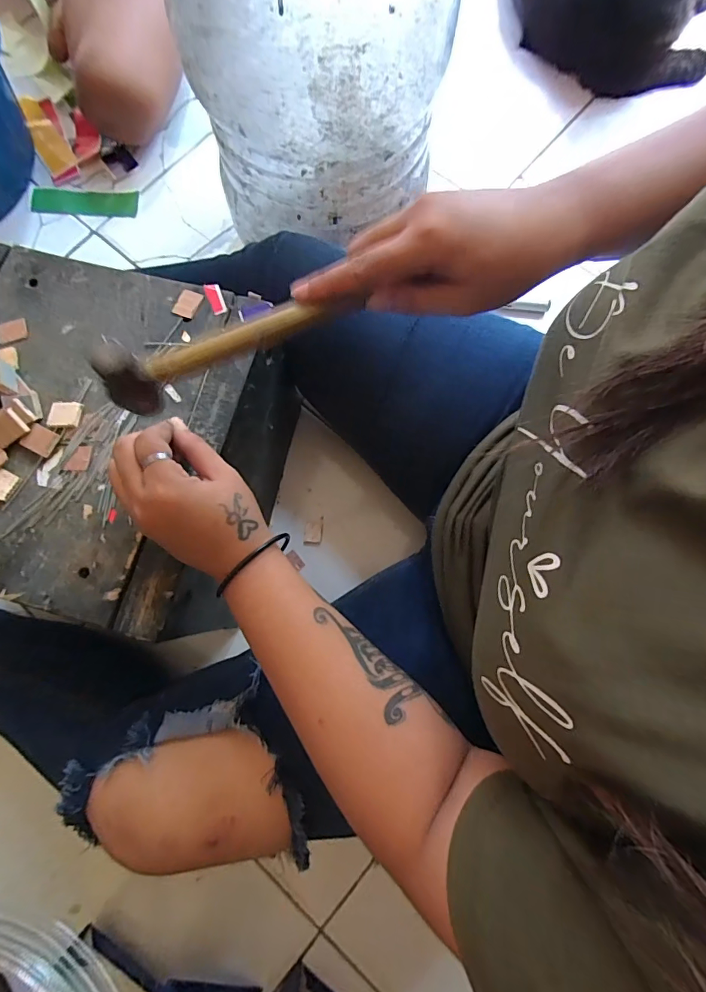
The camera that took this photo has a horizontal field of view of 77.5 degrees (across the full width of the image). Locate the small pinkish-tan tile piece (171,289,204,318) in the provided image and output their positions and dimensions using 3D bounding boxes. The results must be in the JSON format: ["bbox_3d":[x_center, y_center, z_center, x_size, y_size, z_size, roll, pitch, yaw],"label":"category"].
[{"bbox_3d":[-0.138,-0.160,0.365,0.020,0.004,0.023,24,79,6],"label":"small pinkish-tan tile piece"}]

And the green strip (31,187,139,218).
[{"bbox_3d":[-0.391,-0.429,0.641,0.153,0.006,0.044,4,81,1],"label":"green strip"}]

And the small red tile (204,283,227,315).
[{"bbox_3d":[-0.114,-0.165,0.365,0.012,0.004,0.031,-22,78,-4],"label":"small red tile"}]

